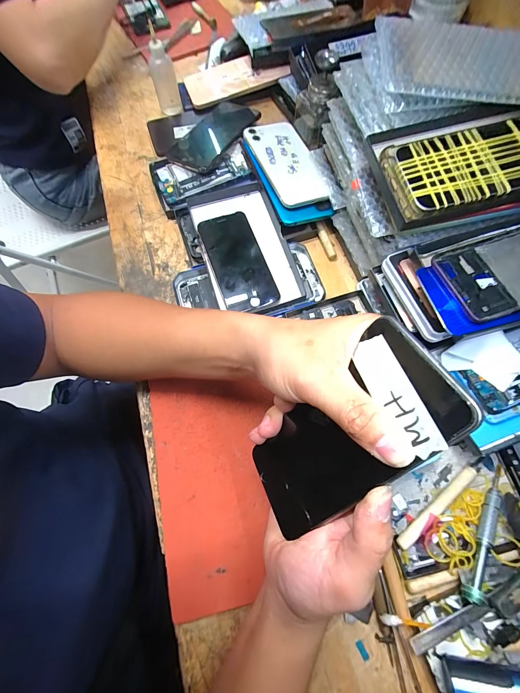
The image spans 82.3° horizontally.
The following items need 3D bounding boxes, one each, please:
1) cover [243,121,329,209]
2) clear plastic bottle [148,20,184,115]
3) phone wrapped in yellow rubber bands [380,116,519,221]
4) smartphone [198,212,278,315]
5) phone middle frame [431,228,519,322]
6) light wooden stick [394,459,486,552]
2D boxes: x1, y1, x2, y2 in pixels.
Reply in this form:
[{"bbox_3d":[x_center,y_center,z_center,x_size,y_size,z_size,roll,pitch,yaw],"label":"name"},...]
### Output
[{"bbox_3d":[0.035,-0.245,0.396,0.071,0.011,0.145,-23,78,-9],"label":"cover"},{"bbox_3d":[-0.152,-0.427,0.456,0.035,0.095,0.044,-21,71,-6],"label":"clear plastic bottle"},{"bbox_3d":[0.195,-0.164,0.268,0.156,0.017,0.076,-15,70,-4],"label":"phone wrapped in yellow rubber bands"},{"bbox_3d":[-0.028,-0.103,0.365,0.064,0.009,0.132,-22,81,0],"label":"smartphone"},{"bbox_3d":[0.240,-0.074,0.267,0.151,0.007,0.073,-19,70,-5],"label":"phone middle frame"},{"bbox_3d":[0.174,0.146,0.282,0.119,0.008,0.011,-37,73,-11],"label":"light wooden stick"}]

